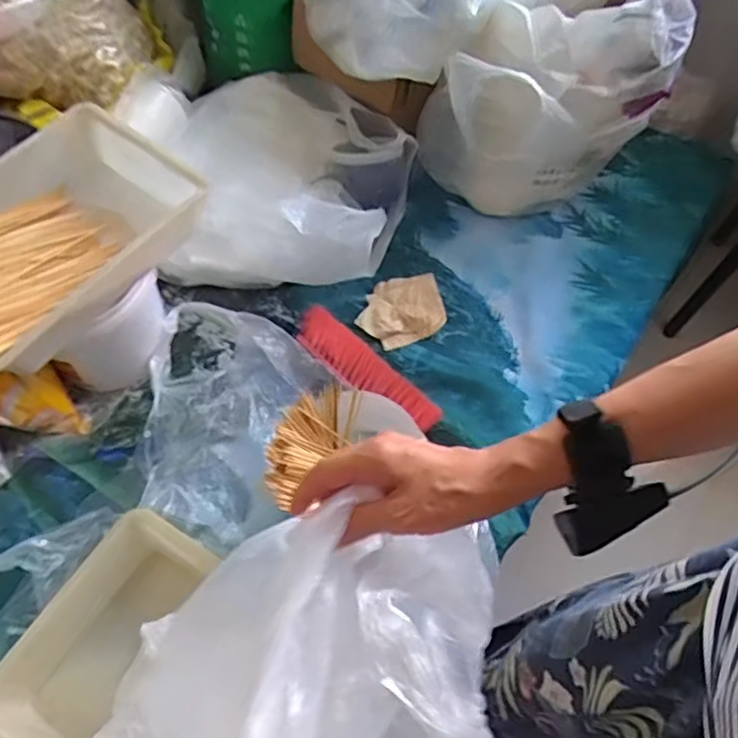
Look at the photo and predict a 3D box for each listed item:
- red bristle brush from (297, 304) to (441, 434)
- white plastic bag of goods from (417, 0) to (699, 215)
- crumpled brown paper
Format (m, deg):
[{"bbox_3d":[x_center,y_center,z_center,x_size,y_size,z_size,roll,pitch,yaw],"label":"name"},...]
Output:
[{"bbox_3d":[0.001,0.004,0.958,0.244,0.050,0.068,36,66,15],"label":"red bristle brush"},{"bbox_3d":[0.294,-0.428,1.018,0.372,0.323,0.204,-25,66,-16],"label":"white plastic bag of goods"},{"bbox_3d":[0.055,-0.098,1.029,0.145,0.027,0.112,-26,67,-16],"label":"crumpled brown paper"}]

